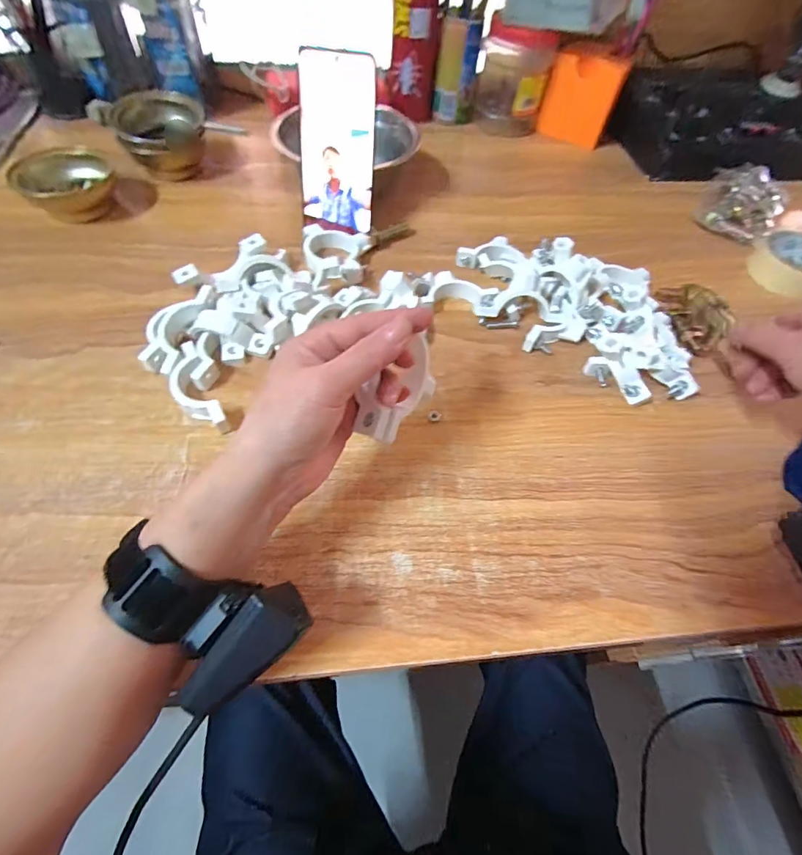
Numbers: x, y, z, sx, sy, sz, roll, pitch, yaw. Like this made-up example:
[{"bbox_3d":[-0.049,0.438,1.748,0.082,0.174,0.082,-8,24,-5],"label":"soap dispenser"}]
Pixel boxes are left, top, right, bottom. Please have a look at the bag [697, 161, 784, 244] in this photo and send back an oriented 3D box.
[{"bbox_3d":[0.435,-0.286,0.541,0.091,0.036,0.128,37,65,16],"label":"bag"}]

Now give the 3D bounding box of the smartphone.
[{"bbox_3d":[-0.064,-0.283,0.432,0.073,0.151,0.010,4,33,-2],"label":"smartphone"}]

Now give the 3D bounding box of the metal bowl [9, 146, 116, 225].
[{"bbox_3d":[-0.368,-0.271,0.467,0.086,0.047,0.088,2,57,-3],"label":"metal bowl"}]

